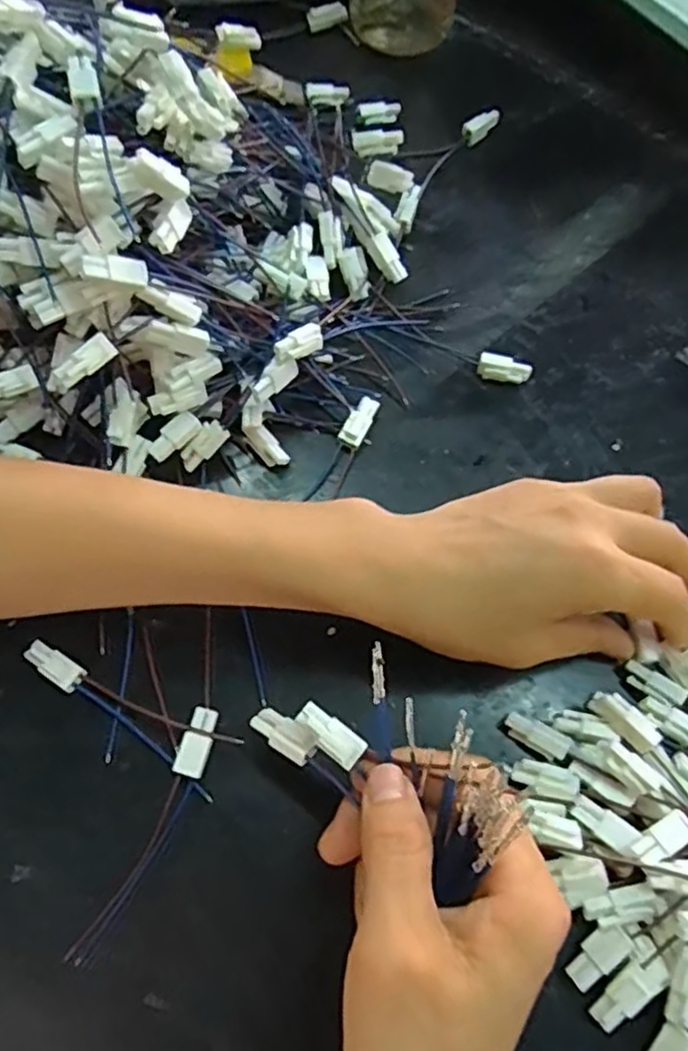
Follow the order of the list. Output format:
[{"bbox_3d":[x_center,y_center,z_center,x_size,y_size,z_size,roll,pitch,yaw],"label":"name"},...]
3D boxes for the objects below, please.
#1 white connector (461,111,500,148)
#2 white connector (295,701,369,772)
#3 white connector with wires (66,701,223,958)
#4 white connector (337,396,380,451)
[{"bbox_3d":[0.081,-0.235,0.411,0.030,0.010,0.010,-39,74,-17],"label":"white connector"},{"bbox_3d":[-0.004,0.070,0.235,0.025,0.004,0.011,40,71,11],"label":"white connector"},{"bbox_3d":[-0.072,0.114,0.257,0.012,0.010,0.094,25,68,8],"label":"white connector with wires"},{"bbox_3d":[0.008,-0.049,0.328,0.011,0.011,0.026,29,69,9],"label":"white connector"}]

